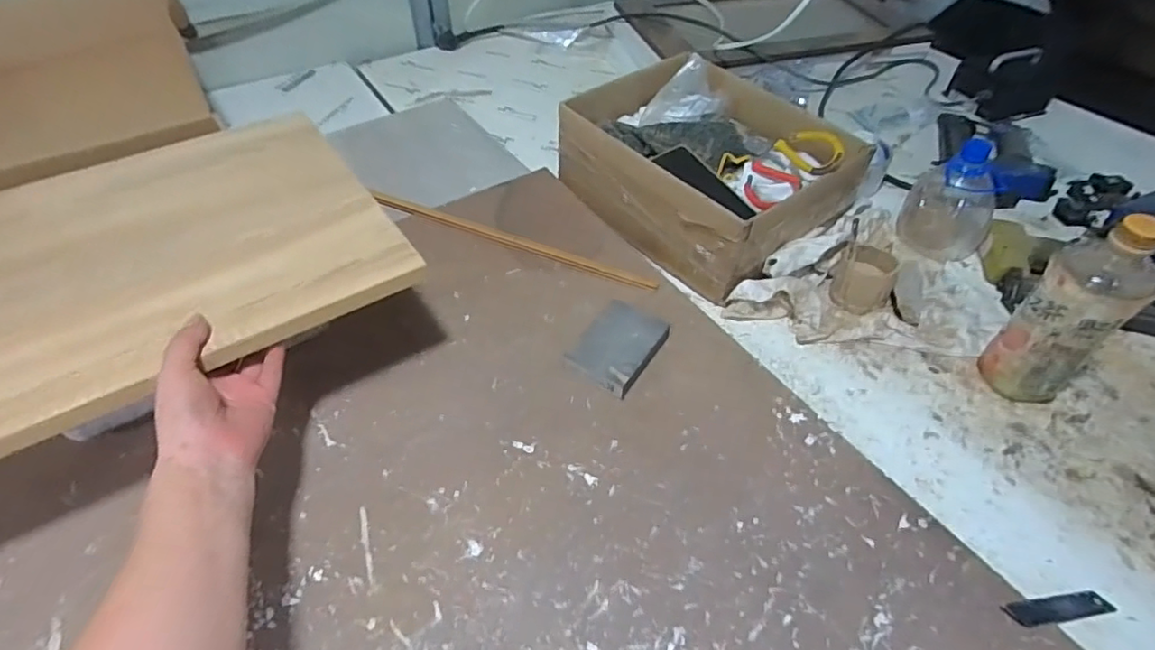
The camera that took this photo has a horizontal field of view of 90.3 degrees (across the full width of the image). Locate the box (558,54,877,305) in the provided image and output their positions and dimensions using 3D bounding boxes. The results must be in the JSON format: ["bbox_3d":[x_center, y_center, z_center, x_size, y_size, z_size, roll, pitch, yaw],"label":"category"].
[{"bbox_3d":[0.162,-0.206,0.731,0.252,0.121,0.308,-30,54,-24],"label":"box"}]

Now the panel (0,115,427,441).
[{"bbox_3d":[-0.398,-0.075,0.526,0.388,0.012,0.389,-26,47,-22],"label":"panel"}]

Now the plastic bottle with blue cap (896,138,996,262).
[{"bbox_3d":[0.461,-0.153,0.699,0.102,0.114,0.080,31,55,25],"label":"plastic bottle with blue cap"}]

